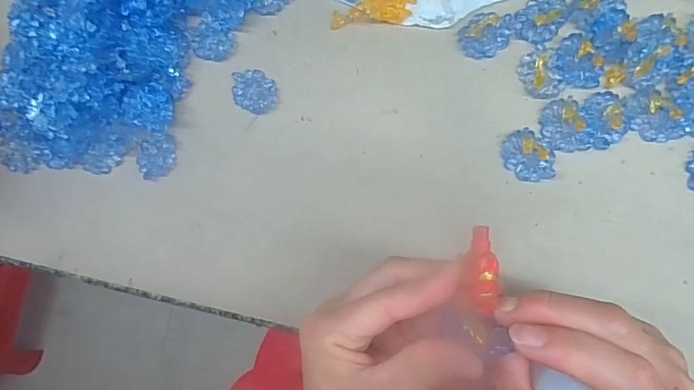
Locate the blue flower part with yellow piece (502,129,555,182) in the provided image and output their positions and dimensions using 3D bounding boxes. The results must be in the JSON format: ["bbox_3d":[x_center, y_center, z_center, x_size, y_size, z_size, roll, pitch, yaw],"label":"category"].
[{"bbox_3d":[0.123,-0.026,0.298,0.028,0.004,0.039,-38,81,4],"label":"blue flower part with yellow piece"}]

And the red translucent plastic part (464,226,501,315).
[{"bbox_3d":[0.059,0.033,0.188,0.012,0.009,0.038,-4,89,8],"label":"red translucent plastic part"}]

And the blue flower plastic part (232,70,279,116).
[{"bbox_3d":[-0.071,-0.080,0.333,0.037,0.004,0.030,39,92,10],"label":"blue flower plastic part"}]

